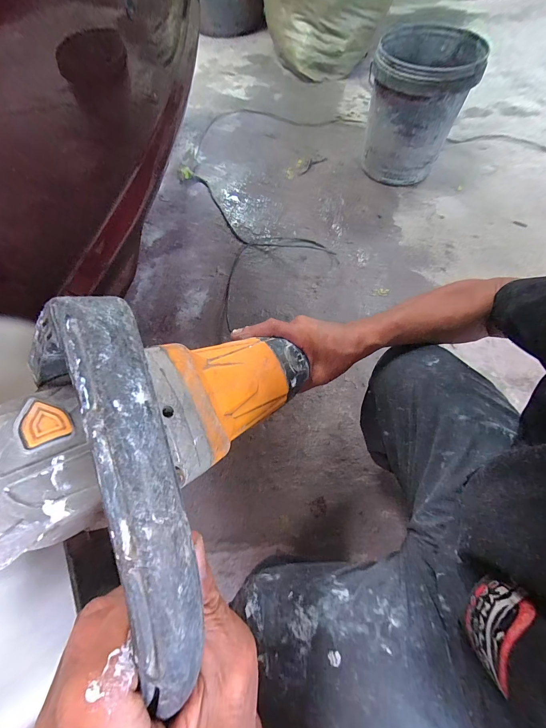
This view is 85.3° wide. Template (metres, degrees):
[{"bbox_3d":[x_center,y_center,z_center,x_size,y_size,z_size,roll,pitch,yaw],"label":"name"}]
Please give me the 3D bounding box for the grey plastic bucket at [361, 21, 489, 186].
[{"bbox_3d":[0.458,-0.842,0.991,0.297,0.308,0.319,15,67,9],"label":"grey plastic bucket"}]

